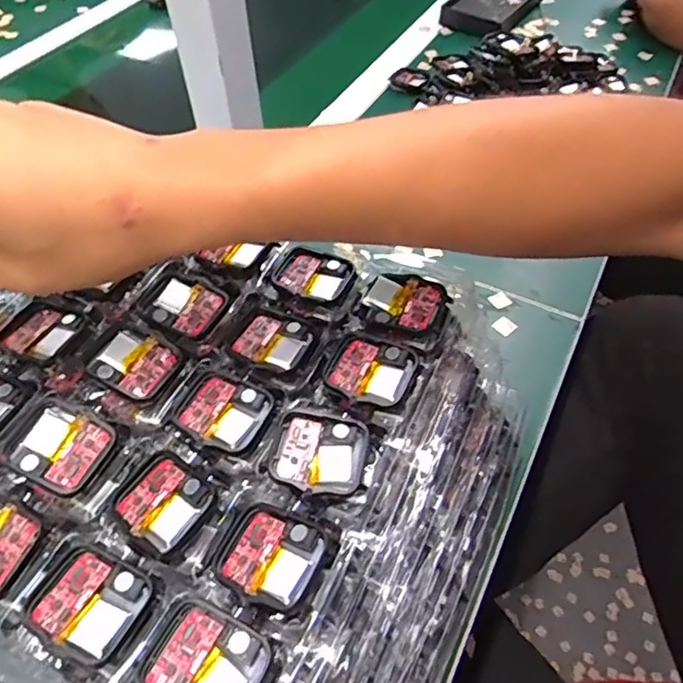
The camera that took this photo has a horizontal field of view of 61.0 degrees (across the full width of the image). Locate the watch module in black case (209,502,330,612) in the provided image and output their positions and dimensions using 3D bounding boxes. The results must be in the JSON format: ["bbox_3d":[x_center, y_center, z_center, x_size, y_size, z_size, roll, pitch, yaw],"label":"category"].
[{"bbox_3d":[-0.030,0.088,0.241,0.041,0.007,0.038,24,56,19],"label":"watch module in black case"}]

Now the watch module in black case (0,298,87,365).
[{"bbox_3d":[-0.160,-0.006,0.310,0.038,0.006,0.037,18,54,15],"label":"watch module in black case"}]

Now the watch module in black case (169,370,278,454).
[{"bbox_3d":[-0.057,0.034,0.285,0.041,0.005,0.036,22,55,18],"label":"watch module in black case"}]

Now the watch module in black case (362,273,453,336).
[{"bbox_3d":[0.034,-0.021,0.318,0.044,0.010,0.038,26,57,21],"label":"watch module in black case"}]

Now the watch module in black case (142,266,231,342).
[{"bbox_3d":[-0.087,-0.022,0.321,0.042,0.004,0.037,22,55,18],"label":"watch module in black case"}]

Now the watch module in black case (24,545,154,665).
[{"bbox_3d":[-0.100,0.103,0.230,0.040,0.007,0.035,19,54,16],"label":"watch module in black case"}]

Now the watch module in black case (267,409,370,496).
[{"bbox_3d":[-0.010,0.051,0.267,0.042,0.009,0.036,6,52,6],"label":"watch module in black case"}]

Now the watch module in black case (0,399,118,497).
[{"bbox_3d":[-0.130,0.048,0.268,0.040,0.009,0.036,18,54,16],"label":"watch module in black case"}]

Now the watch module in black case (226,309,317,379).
[{"bbox_3d":[-0.037,0.000,0.309,0.040,0.005,0.037,18,54,15],"label":"watch module in black case"}]

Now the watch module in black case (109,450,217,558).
[{"bbox_3d":[-0.079,0.069,0.254,0.040,0.008,0.036,32,59,24],"label":"watch module in black case"}]

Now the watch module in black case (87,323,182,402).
[{"bbox_3d":[-0.106,0.010,0.296,0.038,0.008,0.035,22,55,18],"label":"watch module in black case"}]

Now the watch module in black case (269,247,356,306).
[{"bbox_3d":[-0.017,-0.038,0.335,0.041,0.005,0.033,18,54,16],"label":"watch module in black case"}]

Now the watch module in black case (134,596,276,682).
[{"bbox_3d":[-0.051,0.121,0.216,0.042,0.012,0.037,23,55,19],"label":"watch module in black case"}]

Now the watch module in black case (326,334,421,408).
[{"bbox_3d":[0.015,0.015,0.294,0.041,0.011,0.034,19,54,16],"label":"watch module in black case"}]

